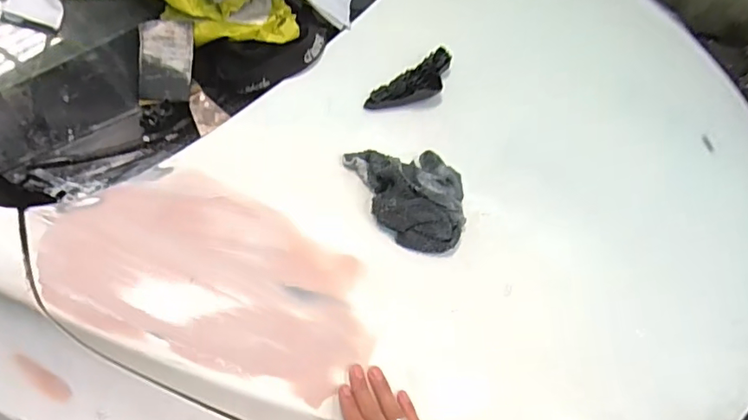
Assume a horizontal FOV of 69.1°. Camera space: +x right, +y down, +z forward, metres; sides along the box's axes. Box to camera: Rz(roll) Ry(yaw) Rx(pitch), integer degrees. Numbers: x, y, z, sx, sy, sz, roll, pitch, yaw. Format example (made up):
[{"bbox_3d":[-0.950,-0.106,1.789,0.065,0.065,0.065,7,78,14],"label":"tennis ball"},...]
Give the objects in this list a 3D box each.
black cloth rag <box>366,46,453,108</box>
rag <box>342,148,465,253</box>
[{"bbox_3d":[0.063,-0.189,0.800,0.062,0.020,0.173,36,55,24],"label":"black cloth rag"},{"bbox_3d":[0.037,-0.026,0.674,0.155,0.066,0.134,6,49,0],"label":"rag"}]

